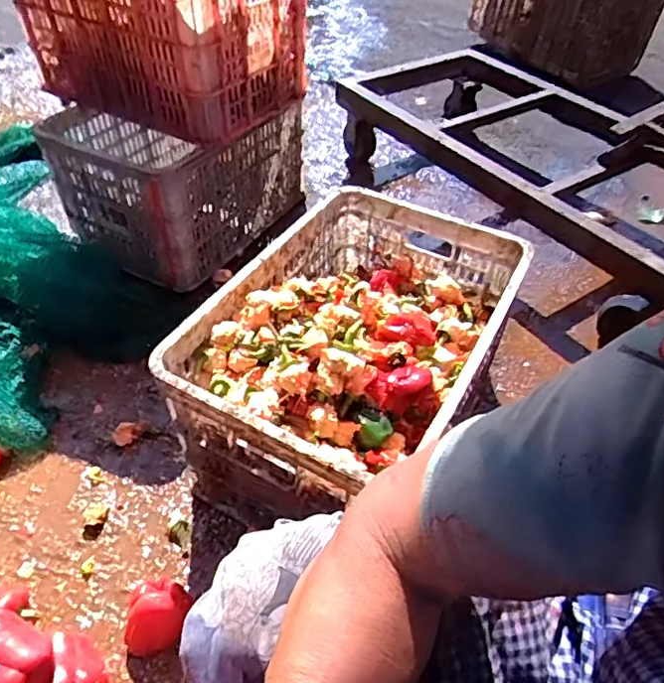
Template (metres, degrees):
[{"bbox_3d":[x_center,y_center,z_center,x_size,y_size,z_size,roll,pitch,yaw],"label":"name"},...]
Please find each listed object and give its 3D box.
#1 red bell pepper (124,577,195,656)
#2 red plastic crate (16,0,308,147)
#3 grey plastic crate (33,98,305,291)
[{"bbox_3d":[-0.223,0.343,0.708,0.074,0.072,0.092,20,48,17],"label":"red bell pepper"},{"bbox_3d":[-0.341,-0.635,1.121,0.478,0.276,0.335,24,49,20],"label":"red plastic crate"},{"bbox_3d":[-0.345,-0.386,1.293,0.381,0.293,0.469,21,48,18],"label":"grey plastic crate"}]

